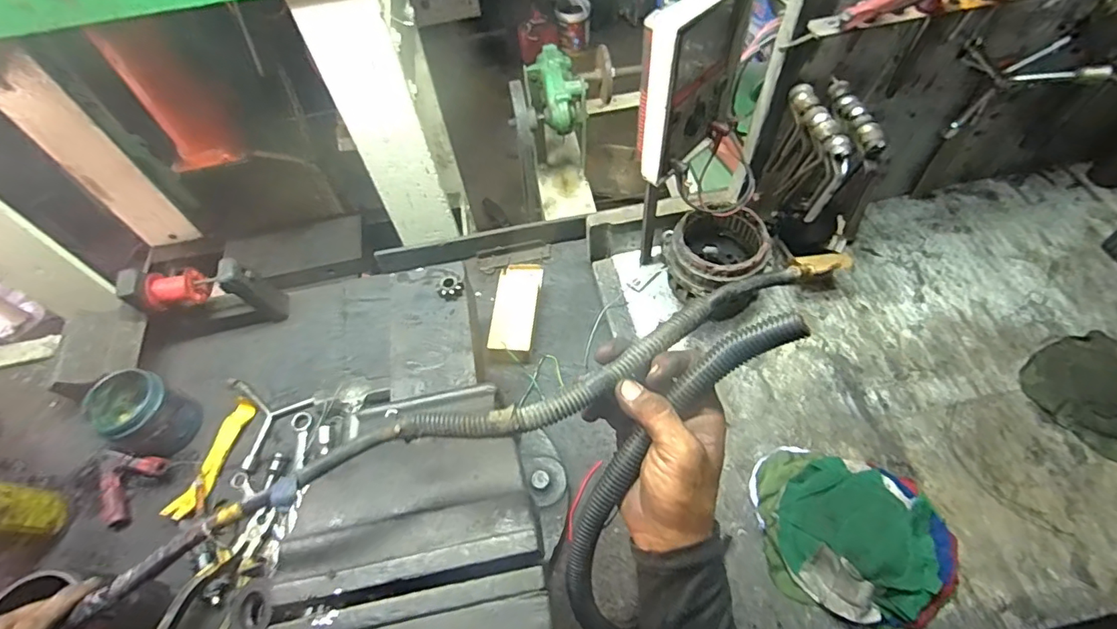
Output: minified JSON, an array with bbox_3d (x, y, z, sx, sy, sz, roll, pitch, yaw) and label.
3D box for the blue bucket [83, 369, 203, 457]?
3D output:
[{"bbox_3d":[-0.561,0.133,0.701,0.096,0.087,0.090,-2,57,3],"label":"blue bucket"}]

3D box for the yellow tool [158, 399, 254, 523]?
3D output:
[{"bbox_3d":[-0.468,0.193,0.704,0.034,0.017,0.165,15,59,13],"label":"yellow tool"}]

